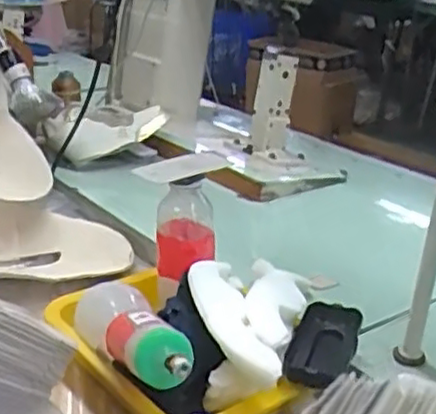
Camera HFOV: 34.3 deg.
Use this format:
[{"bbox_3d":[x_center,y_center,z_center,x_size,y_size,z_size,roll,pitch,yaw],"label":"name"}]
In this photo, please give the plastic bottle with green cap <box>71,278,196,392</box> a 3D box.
[{"bbox_3d":[-0.073,0.107,0.609,0.061,0.058,0.209,-9,7,-22],"label":"plastic bottle with green cap"}]

